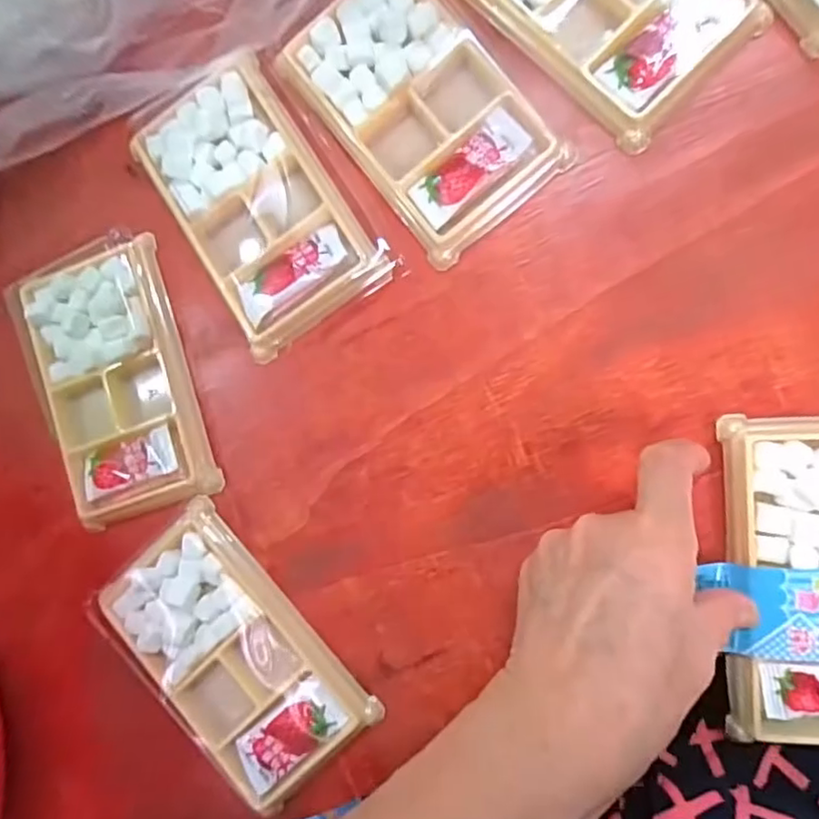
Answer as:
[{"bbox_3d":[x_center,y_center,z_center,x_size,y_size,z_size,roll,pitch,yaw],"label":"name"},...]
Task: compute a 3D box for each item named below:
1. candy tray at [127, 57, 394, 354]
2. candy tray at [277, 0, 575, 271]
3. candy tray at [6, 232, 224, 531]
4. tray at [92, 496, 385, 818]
[{"bbox_3d":[-0.073,-0.098,0.289,0.075,0.015,0.129,-34,85,7],"label":"candy tray"},{"bbox_3d":[0.004,-0.140,0.278,0.075,0.011,0.129,-39,84,7],"label":"candy tray"},{"bbox_3d":[-0.148,-0.014,0.300,0.074,0.014,0.131,-18,87,9],"label":"candy tray"},{"bbox_3d":[-0.085,0.118,0.292,0.074,0.015,0.132,-43,84,6],"label":"tray"}]

